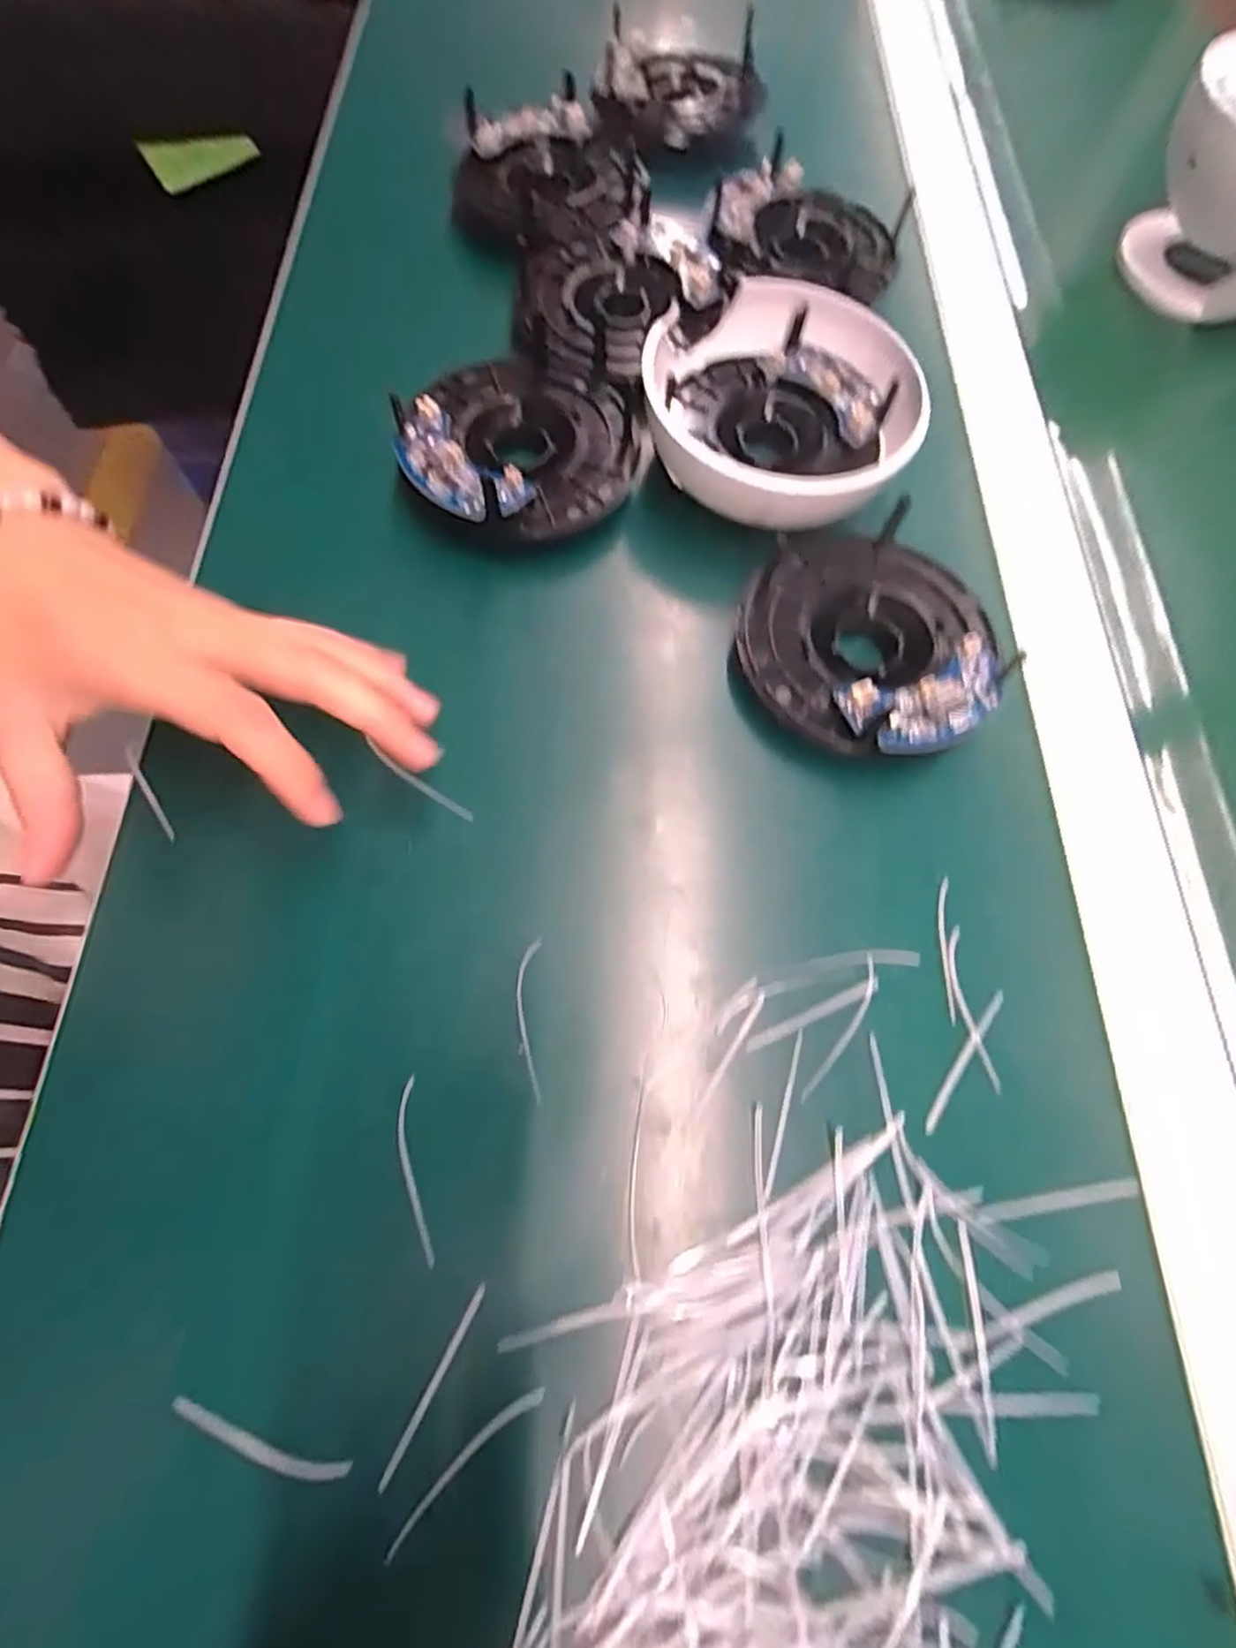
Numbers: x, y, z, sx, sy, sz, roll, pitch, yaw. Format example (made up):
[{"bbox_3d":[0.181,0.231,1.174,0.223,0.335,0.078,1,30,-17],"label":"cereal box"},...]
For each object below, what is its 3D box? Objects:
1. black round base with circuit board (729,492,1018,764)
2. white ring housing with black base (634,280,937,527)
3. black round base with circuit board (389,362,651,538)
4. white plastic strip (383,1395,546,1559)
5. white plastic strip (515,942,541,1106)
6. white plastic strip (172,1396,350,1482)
[{"bbox_3d":[0.099,-0.074,0.259,0.098,0.024,0.102,1,69,-2],"label":"black round base with circuit board"},{"bbox_3d":[0.069,-0.180,0.284,0.118,0.033,0.118,12,69,2],"label":"white ring housing with black base"},{"bbox_3d":[-0.041,-0.164,0.286,0.096,0.024,0.097,1,69,-2],"label":"black round base with circuit board"},{"bbox_3d":[-0.041,0.172,0.179,0.050,0.008,0.006,-37,75,-14],"label":"white plastic strip"},{"bbox_3d":[-0.030,0.064,0.220,0.008,0.004,0.050,-1,69,-2],"label":"white plastic strip"},{"bbox_3d":[-0.096,0.166,0.180,0.051,0.004,0.006,16,70,4],"label":"white plastic strip"}]

